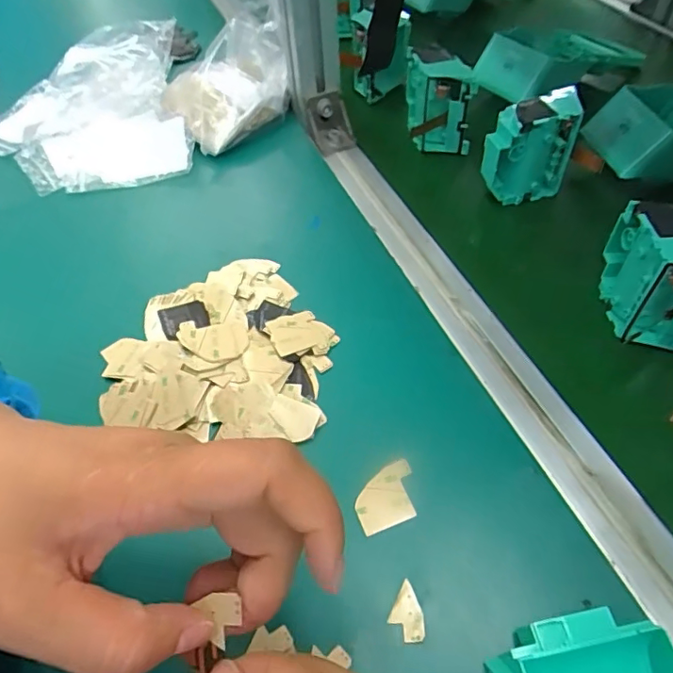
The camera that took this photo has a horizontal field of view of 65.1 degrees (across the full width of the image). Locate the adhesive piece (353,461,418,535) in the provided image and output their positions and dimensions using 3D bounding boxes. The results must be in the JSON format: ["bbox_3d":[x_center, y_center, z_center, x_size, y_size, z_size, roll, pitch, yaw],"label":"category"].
[{"bbox_3d":[0.027,0.087,0.288,0.035,0.004,0.031,-18,53,-11],"label":"adhesive piece"}]

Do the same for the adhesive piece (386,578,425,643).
[{"bbox_3d":[0.036,0.132,0.252,0.018,0.004,0.023,21,56,19],"label":"adhesive piece"}]

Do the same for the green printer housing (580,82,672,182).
[{"bbox_3d":[0.302,-0.173,0.444,0.167,0.052,0.096,-6,52,-1],"label":"green printer housing"}]

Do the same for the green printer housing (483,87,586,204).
[{"bbox_3d":[0.151,-0.147,0.421,0.066,0.091,0.028,-12,52,-6],"label":"green printer housing"}]

